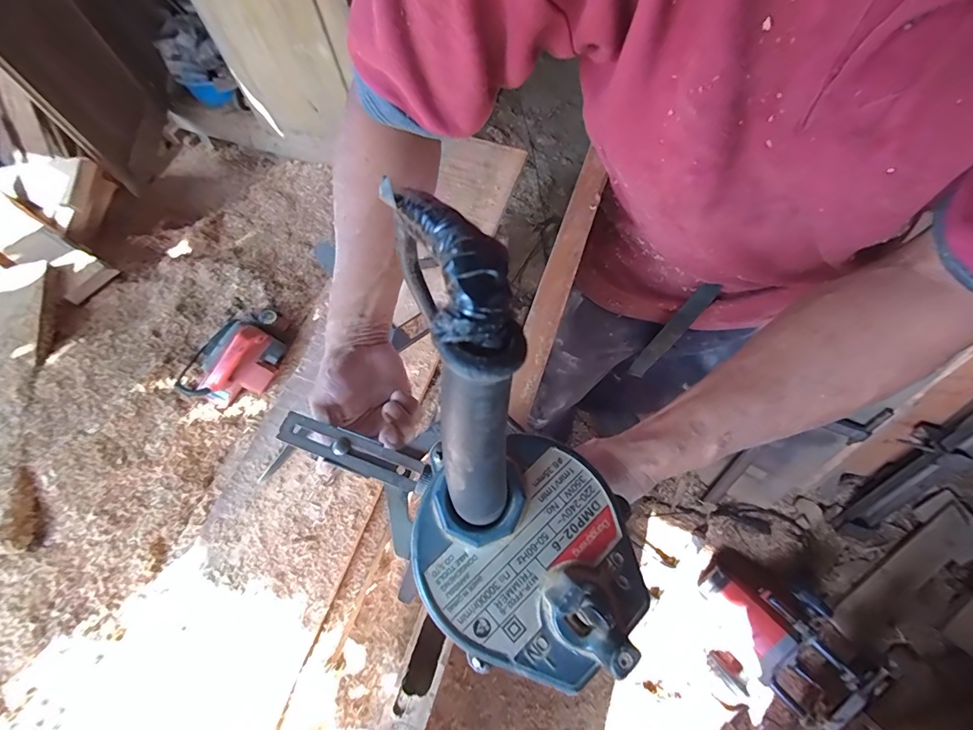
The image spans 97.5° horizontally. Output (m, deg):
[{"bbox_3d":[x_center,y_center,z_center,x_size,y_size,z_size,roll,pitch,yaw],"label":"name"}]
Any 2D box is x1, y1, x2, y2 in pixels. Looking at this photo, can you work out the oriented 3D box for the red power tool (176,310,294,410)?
[{"bbox_3d":[-0.601,-0.029,1.026,0.171,0.161,0.265,30,73,12],"label":"red power tool"}]

